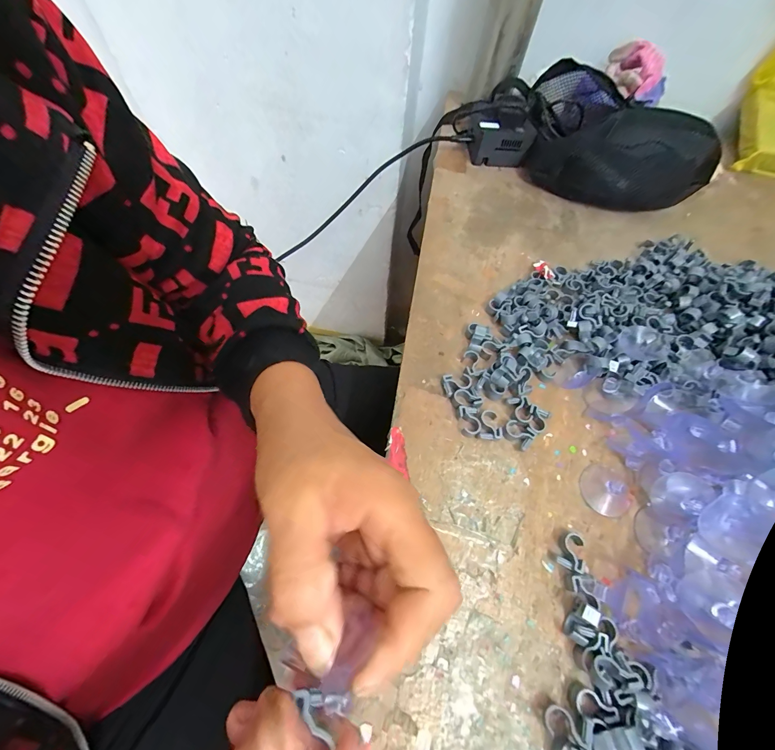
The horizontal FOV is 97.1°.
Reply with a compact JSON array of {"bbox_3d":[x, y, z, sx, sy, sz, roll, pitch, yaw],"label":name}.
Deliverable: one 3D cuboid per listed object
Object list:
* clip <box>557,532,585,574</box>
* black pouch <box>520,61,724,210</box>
[{"bbox_3d":[0.135,0.129,0.249,0.019,0.009,0.025,22,62,8],"label":"clip"},{"bbox_3d":[0.291,-0.302,0.442,0.244,0.085,0.140,29,64,12],"label":"black pouch"}]

